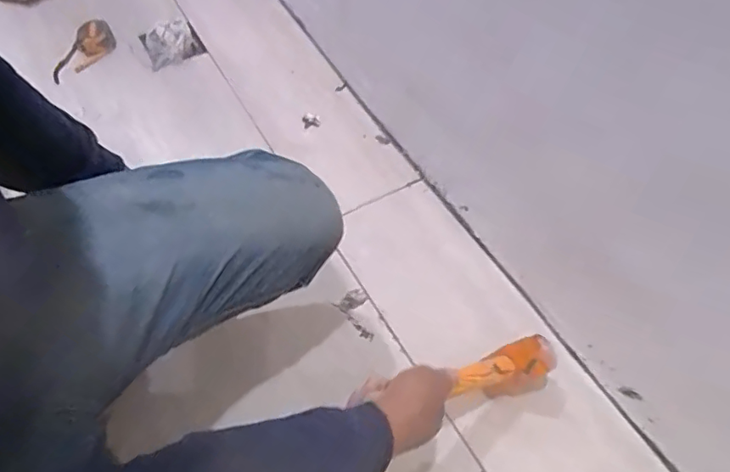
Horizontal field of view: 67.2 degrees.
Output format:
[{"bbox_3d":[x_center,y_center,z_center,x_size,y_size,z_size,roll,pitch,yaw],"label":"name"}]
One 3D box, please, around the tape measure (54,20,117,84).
[{"bbox_3d":[-0.534,-0.353,1.054,0.078,0.040,0.135,14,58,4],"label":"tape measure"}]

